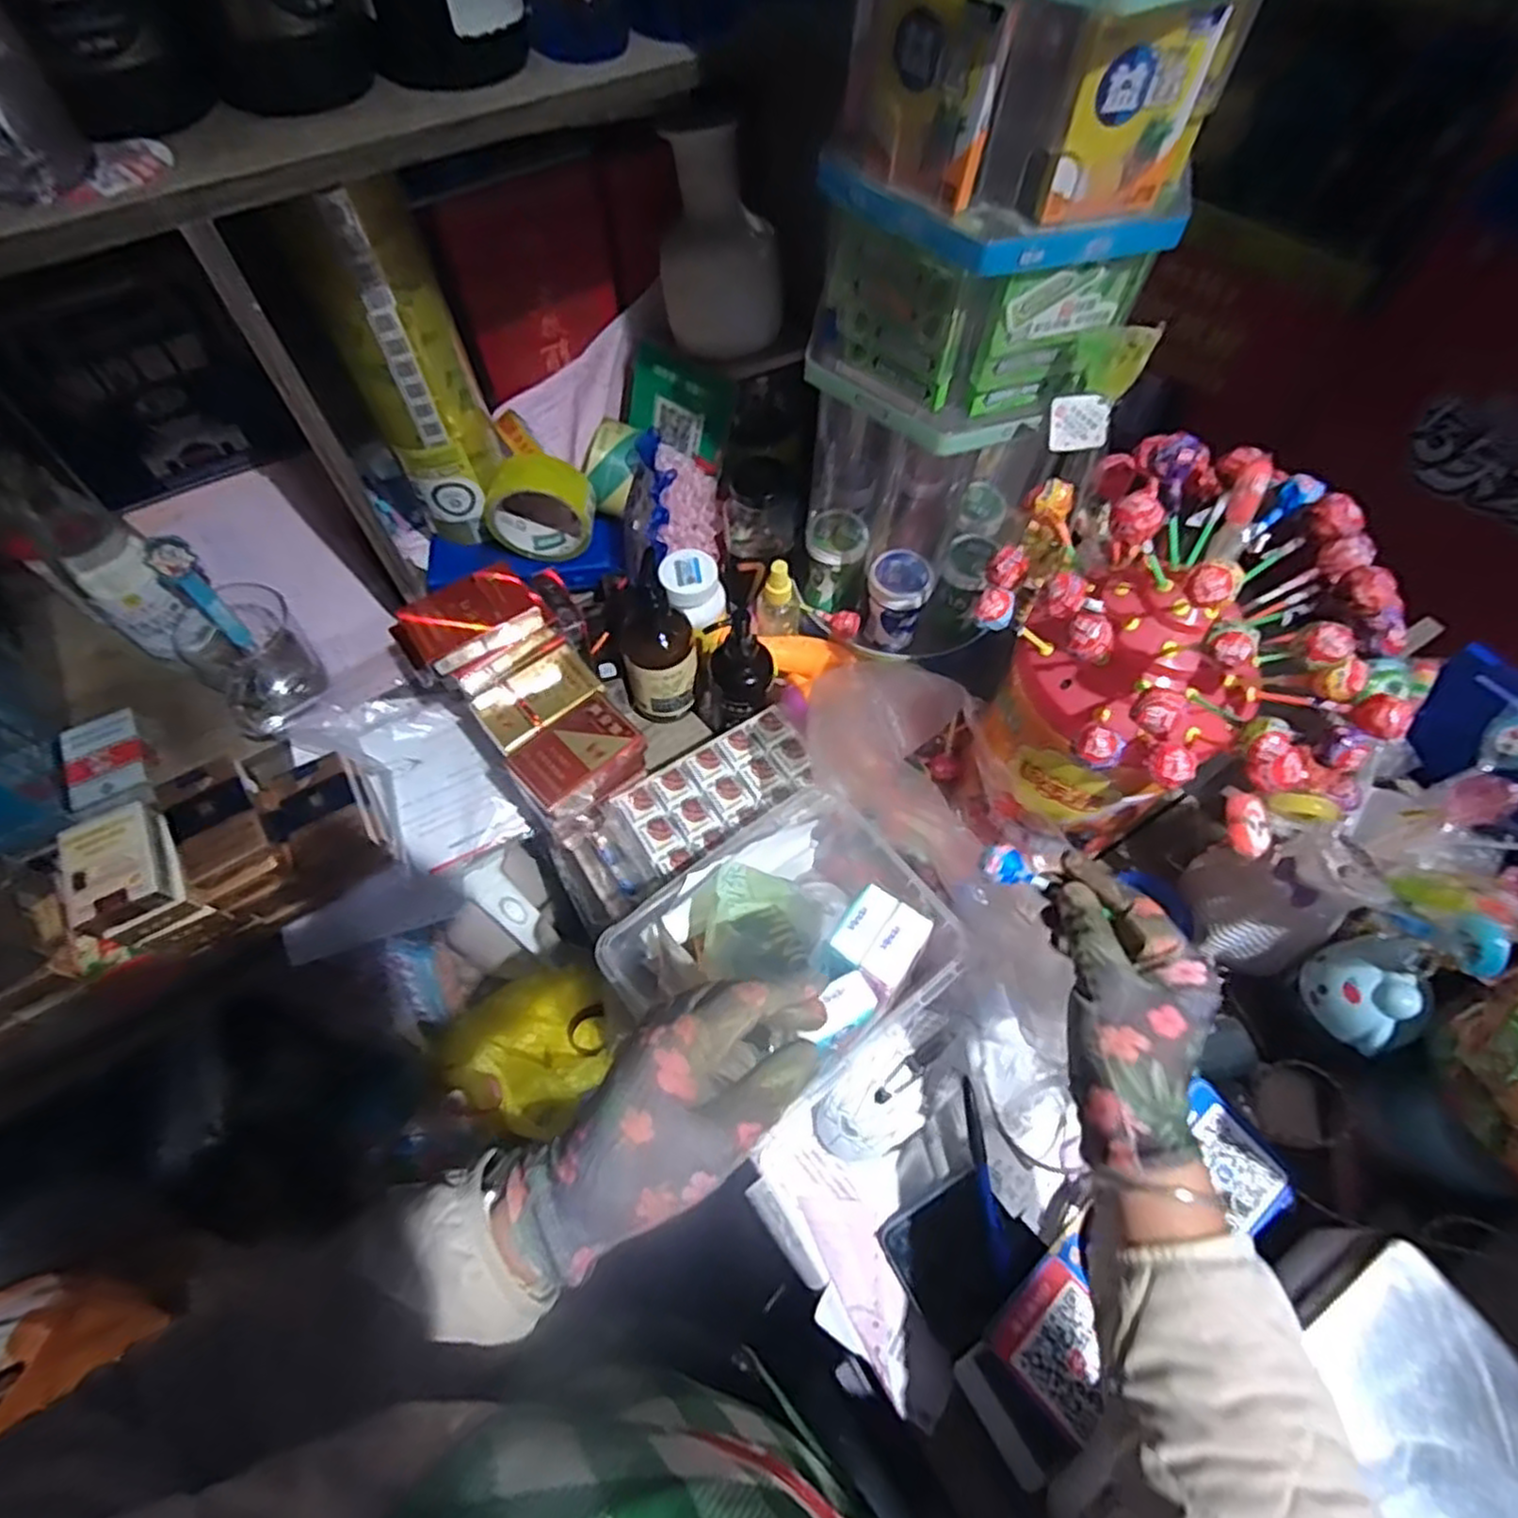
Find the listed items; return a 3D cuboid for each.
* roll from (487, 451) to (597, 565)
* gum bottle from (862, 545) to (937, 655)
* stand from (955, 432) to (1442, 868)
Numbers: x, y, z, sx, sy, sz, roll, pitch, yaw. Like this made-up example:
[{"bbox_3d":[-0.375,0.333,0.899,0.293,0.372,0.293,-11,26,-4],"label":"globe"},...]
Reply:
[{"bbox_3d":[-0.196,-0.228,0.679,0.097,0.089,0.050,1,62,-1],"label":"roll"},{"bbox_3d":[0.121,-0.141,0.660,0.053,0.073,0.051,28,65,13],"label":"gum bottle"},{"bbox_3d":[0.251,-0.036,0.503,0.199,0.297,0.223,-33,67,-17],"label":"stand"}]

